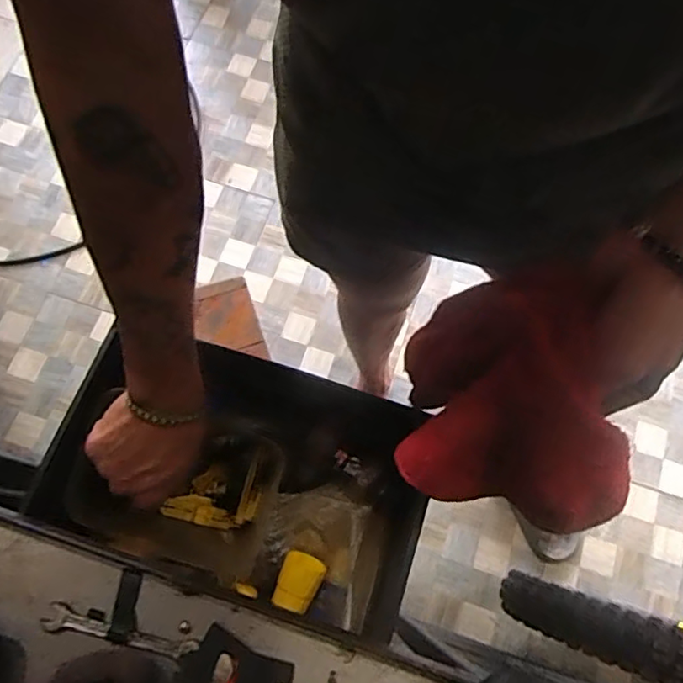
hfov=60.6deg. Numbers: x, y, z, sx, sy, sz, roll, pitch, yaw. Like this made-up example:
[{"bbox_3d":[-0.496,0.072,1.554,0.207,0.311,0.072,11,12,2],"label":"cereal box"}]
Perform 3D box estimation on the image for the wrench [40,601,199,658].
[{"bbox_3d":[-0.125,0.164,0.330,0.088,0.004,0.014,10,70,2],"label":"wrench"}]

